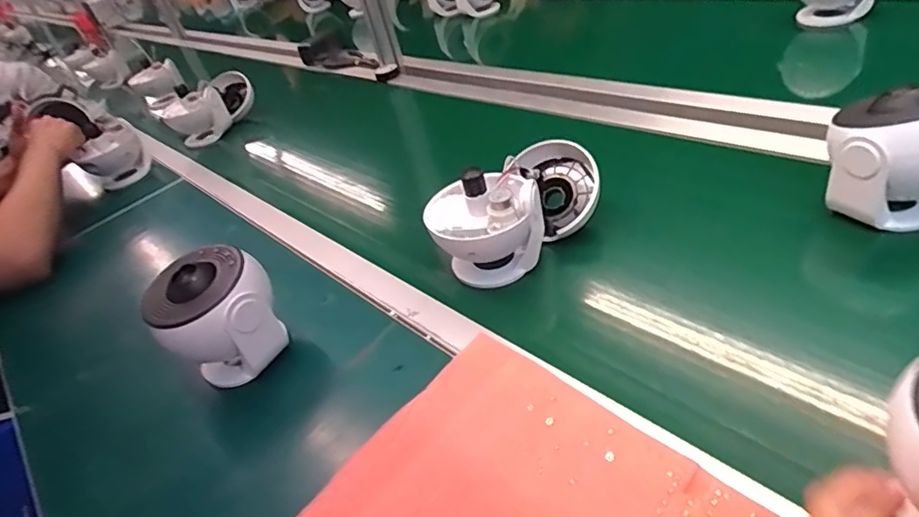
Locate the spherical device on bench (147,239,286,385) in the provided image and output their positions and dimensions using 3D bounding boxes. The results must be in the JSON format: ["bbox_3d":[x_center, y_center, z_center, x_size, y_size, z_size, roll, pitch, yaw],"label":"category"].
[{"bbox_3d":[-0.244,0.063,0.561,0.113,0.121,0.103,-28,42,-27],"label":"spherical device on bench"}]

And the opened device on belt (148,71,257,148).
[{"bbox_3d":[-0.542,-0.325,1.205,0.107,0.114,0.226,23,45,33],"label":"opened device on belt"}]

